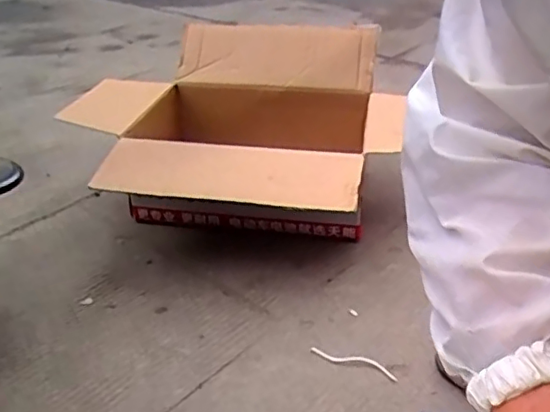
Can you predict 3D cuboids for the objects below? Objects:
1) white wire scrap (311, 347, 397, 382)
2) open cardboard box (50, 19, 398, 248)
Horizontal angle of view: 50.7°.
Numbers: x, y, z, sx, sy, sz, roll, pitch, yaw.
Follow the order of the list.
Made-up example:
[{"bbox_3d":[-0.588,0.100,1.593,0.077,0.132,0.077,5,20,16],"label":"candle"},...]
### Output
[{"bbox_3d":[0.081,0.155,0.585,0.089,0.006,0.022,15,35,22],"label":"white wire scrap"},{"bbox_3d":[-0.060,-0.113,0.822,0.429,0.179,0.419,7,33,11],"label":"open cardboard box"}]

